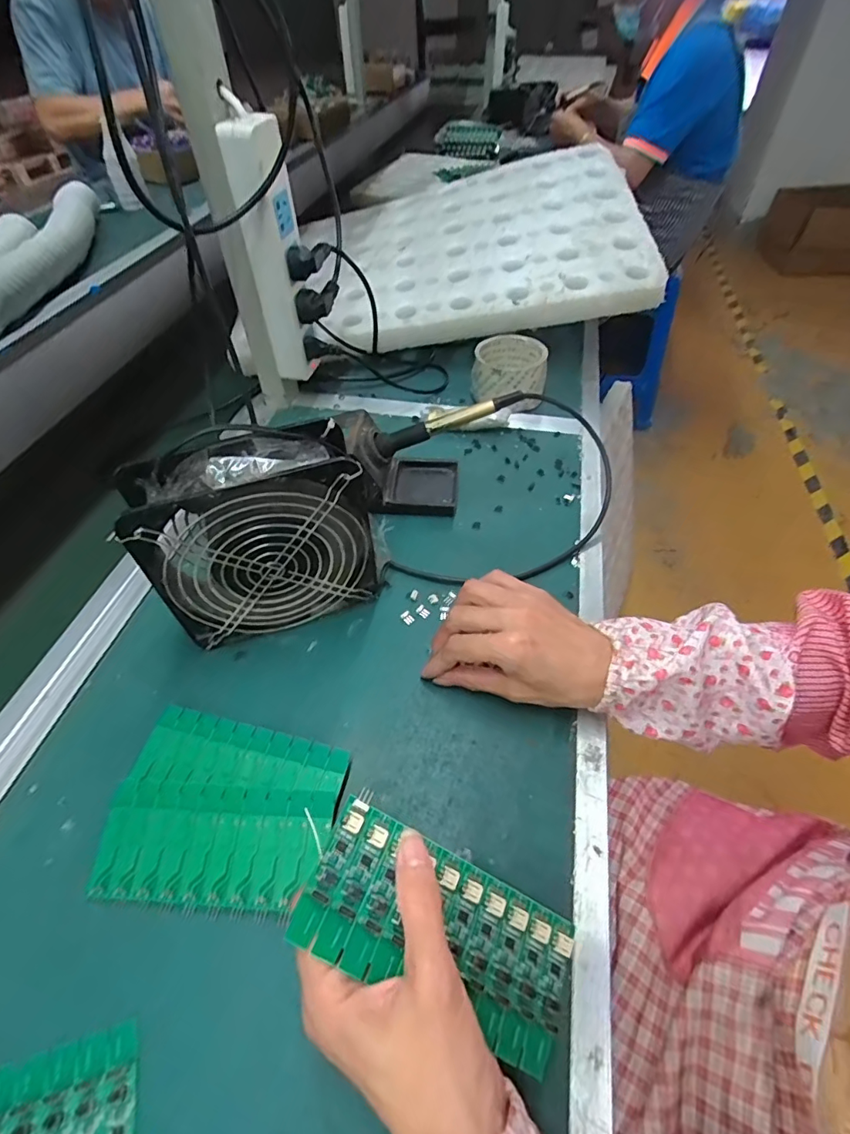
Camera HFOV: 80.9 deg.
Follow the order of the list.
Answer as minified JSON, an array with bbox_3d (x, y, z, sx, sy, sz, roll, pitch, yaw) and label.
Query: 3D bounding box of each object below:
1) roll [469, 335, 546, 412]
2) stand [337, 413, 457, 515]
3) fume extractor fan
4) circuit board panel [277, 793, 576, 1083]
[{"bbox_3d":[0.102,-0.232,0.596,0.082,0.055,0.085,0,50,0],"label":"roll"},{"bbox_3d":[-0.023,-0.100,0.481,0.110,0.072,0.076,0,50,0],"label":"stand"},{"bbox_3d":[-0.113,-0.021,0.368,0.159,0.154,0.061,-16,52,-13],"label":"fume extractor fan"},{"bbox_3d":[0.010,0.172,0.238,0.136,0.008,0.063,31,54,-6],"label":"circuit board panel"}]

